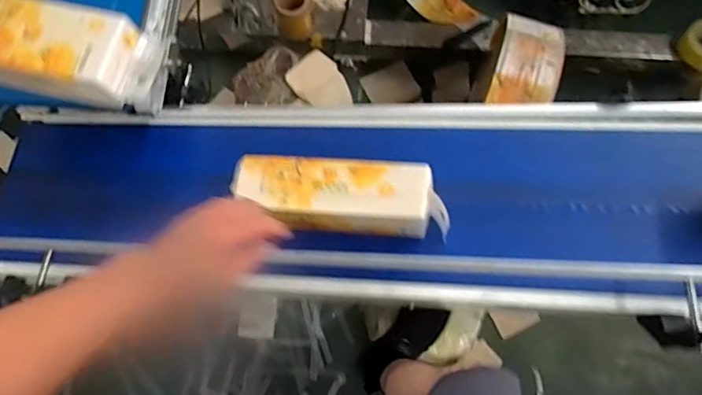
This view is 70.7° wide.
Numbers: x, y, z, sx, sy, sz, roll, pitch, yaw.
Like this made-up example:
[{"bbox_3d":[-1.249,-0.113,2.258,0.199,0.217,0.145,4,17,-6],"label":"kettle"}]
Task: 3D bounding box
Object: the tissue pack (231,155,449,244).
[{"bbox_3d":[-0.015,0.000,0.841,0.349,0.116,0.115,8,74,3],"label":"tissue pack"}]

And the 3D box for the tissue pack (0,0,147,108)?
[{"bbox_3d":[-0.535,-0.264,0.846,0.307,0.075,0.154,14,74,4],"label":"tissue pack"}]

